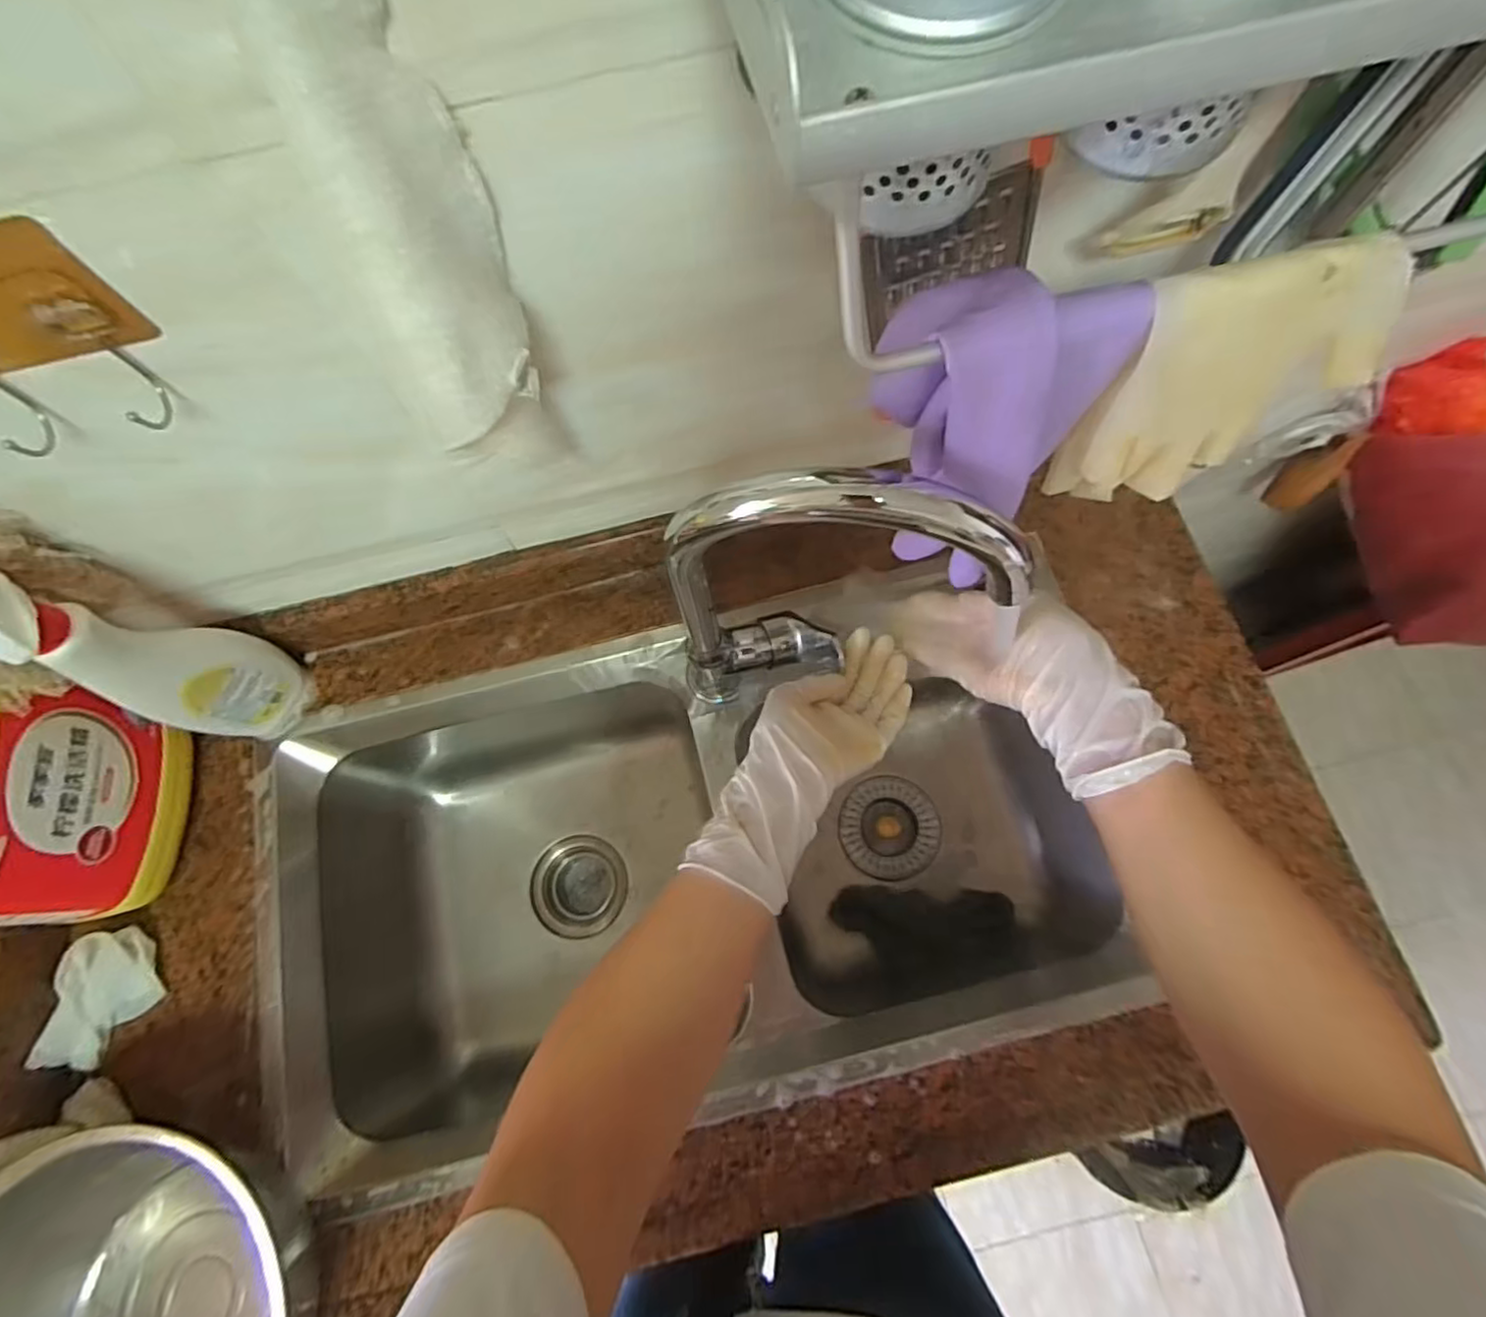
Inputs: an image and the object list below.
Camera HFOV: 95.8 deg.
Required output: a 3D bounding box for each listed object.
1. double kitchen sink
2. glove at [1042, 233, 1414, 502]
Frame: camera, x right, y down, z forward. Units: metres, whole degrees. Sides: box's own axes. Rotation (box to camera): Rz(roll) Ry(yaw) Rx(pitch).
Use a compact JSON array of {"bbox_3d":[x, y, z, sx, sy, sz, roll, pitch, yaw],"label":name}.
[{"bbox_3d":[-0.044,0.210,0.689,0.710,0.263,0.423,-11,73,-1],"label":"double kitchen sink"},{"bbox_3d":[0.200,-0.116,0.289,0.101,0.098,0.041,-15,73,-2],"label":"glove"}]

